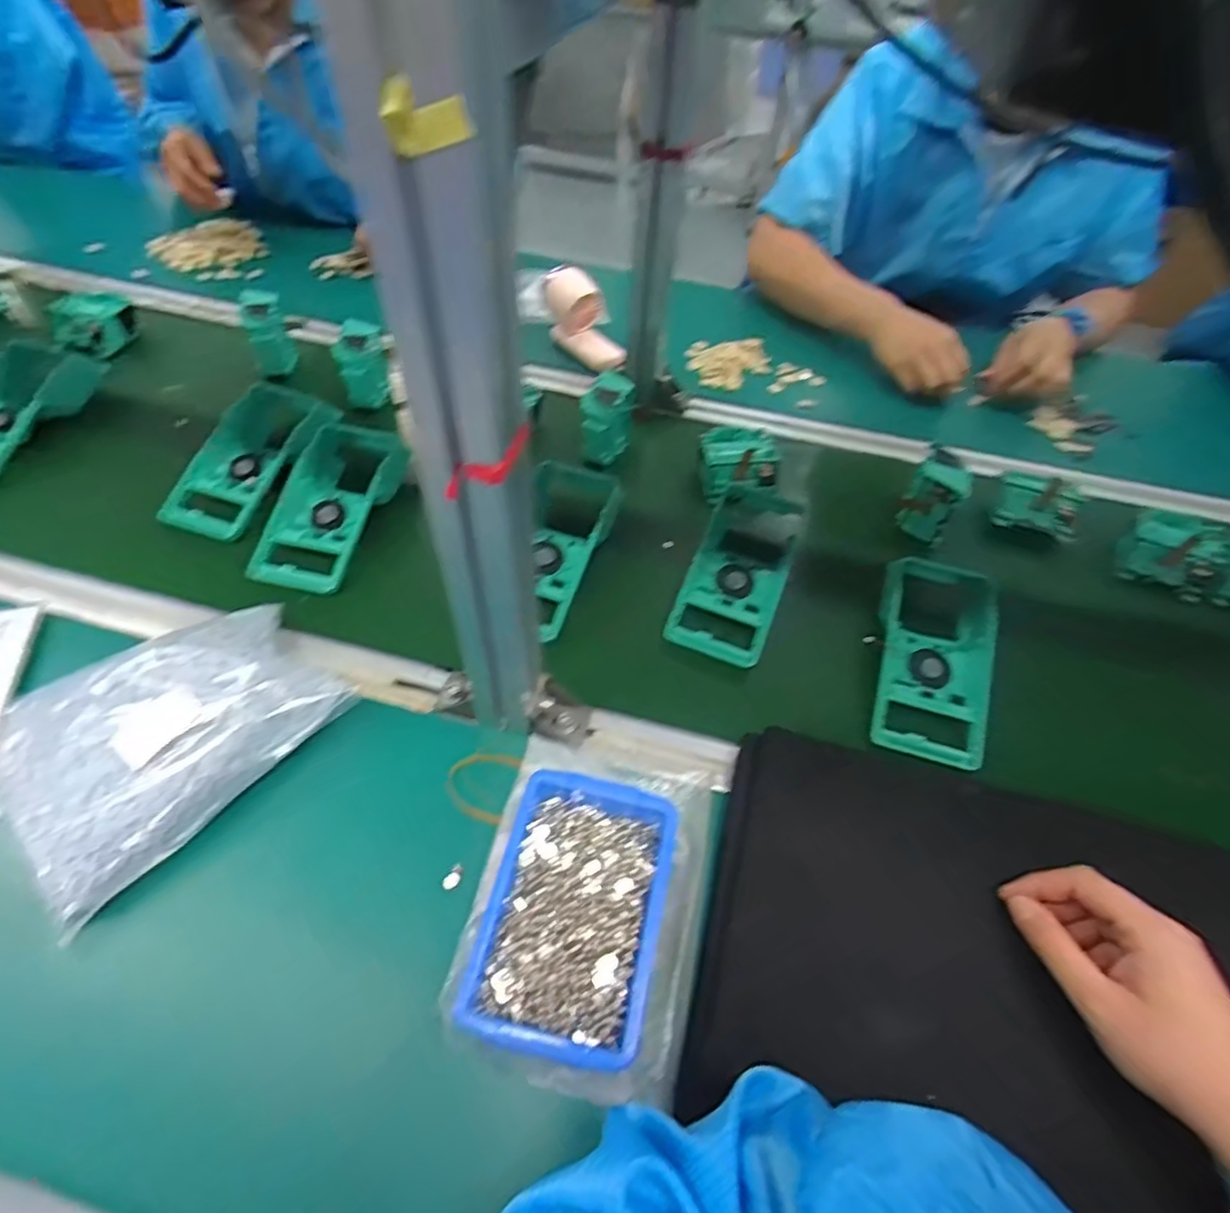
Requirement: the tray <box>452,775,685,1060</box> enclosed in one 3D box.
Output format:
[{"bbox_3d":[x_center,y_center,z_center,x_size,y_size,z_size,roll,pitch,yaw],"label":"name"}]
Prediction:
[{"bbox_3d":[-0.023,0.184,0.395,0.099,0.043,0.146,12,52,4],"label":"tray"}]

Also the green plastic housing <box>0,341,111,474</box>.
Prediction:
[{"bbox_3d":[-0.634,-0.206,0.672,0.098,0.043,0.183,7,52,0],"label":"green plastic housing"}]

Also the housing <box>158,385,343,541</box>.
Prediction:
[{"bbox_3d":[-0.361,-0.150,0.645,0.105,0.041,0.185,24,54,13],"label":"housing"}]

